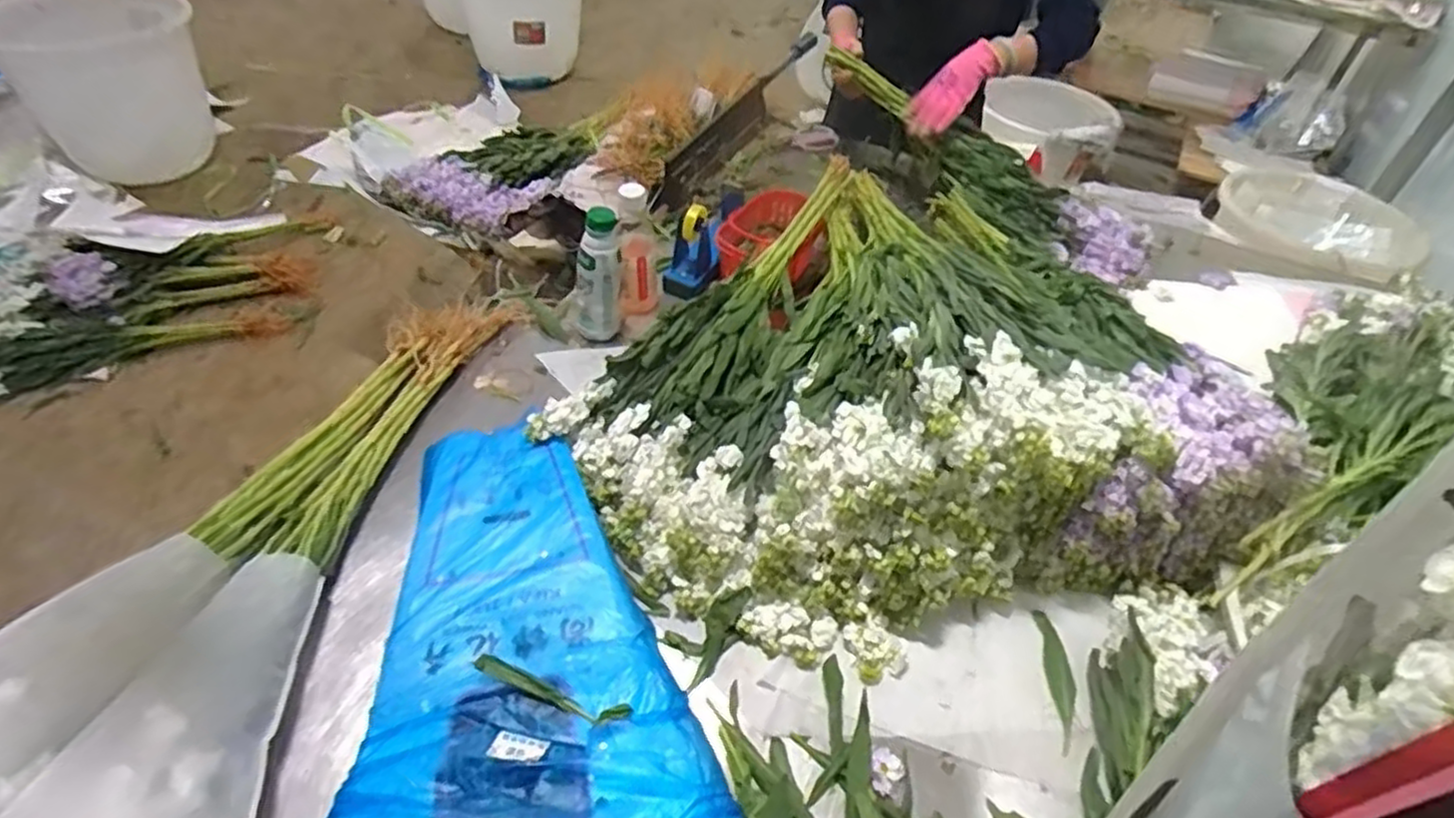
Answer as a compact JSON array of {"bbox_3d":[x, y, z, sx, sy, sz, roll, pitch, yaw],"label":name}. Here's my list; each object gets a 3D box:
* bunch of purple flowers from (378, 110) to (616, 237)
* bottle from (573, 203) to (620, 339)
[{"bbox_3d":[-0.501,-0.583,1.750,0.376,0.103,0.621,19,47,12],"label":"bunch of purple flowers"},{"bbox_3d":[-0.188,-0.192,1.061,0.070,0.183,0.062,-3,46,-9],"label":"bottle"}]

